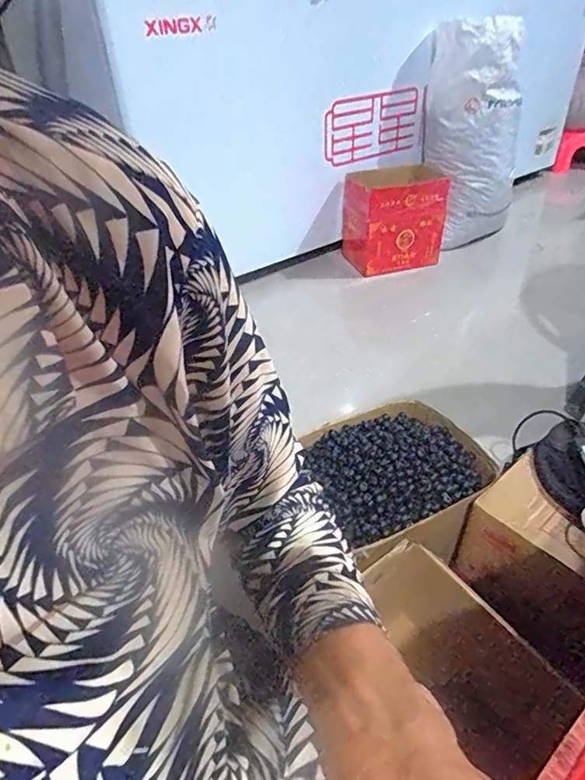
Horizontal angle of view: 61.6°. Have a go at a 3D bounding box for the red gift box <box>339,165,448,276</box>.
[{"bbox_3d":[0.376,-0.629,1.817,0.337,0.311,0.246,-13,39,-13],"label":"red gift box"}]

